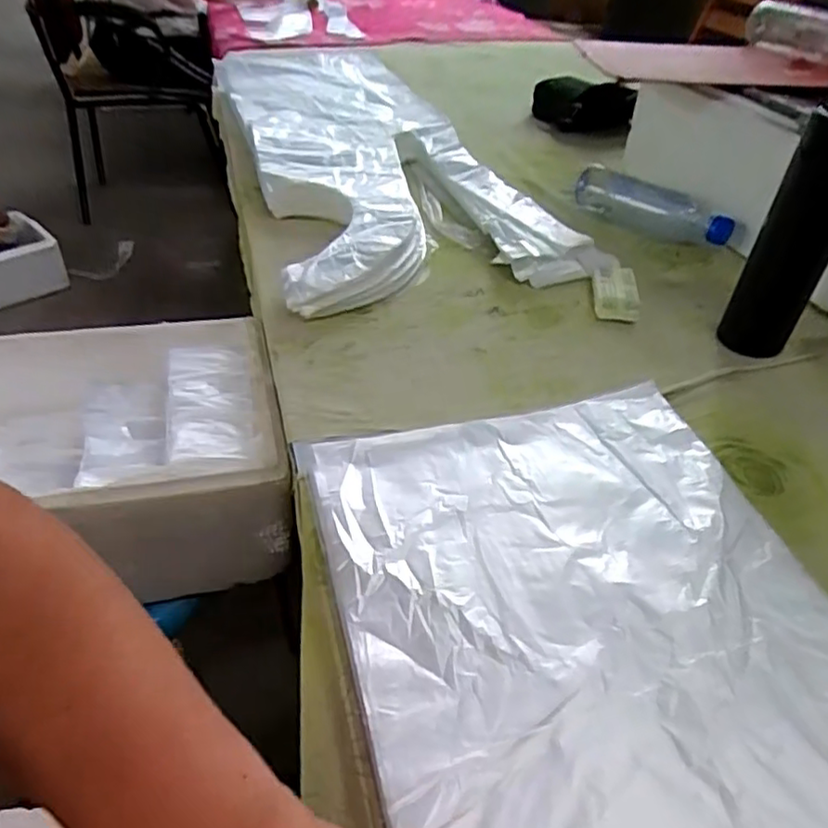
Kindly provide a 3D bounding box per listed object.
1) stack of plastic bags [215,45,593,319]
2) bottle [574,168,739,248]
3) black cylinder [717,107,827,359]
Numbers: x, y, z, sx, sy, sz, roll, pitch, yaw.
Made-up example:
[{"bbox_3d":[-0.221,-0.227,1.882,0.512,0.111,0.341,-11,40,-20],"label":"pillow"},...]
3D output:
[{"bbox_3d":[-0.086,-0.425,0.998,0.349,0.092,0.883,-10,43,-15],"label":"stack of plastic bags"},{"bbox_3d":[0.322,-0.274,0.863,0.216,0.049,0.060,32,48,29],"label":"bottle"},{"bbox_3d":[0.346,-0.156,0.590,0.054,0.222,0.052,-10,43,-15],"label":"black cylinder"}]

